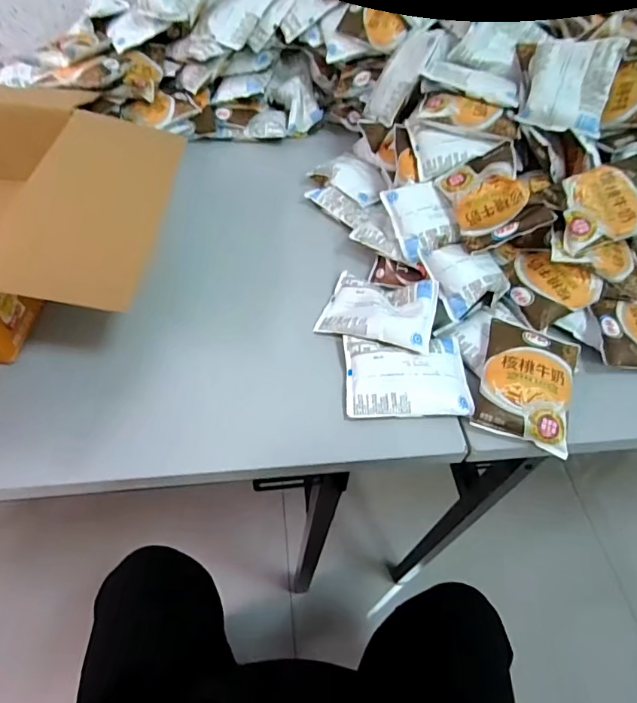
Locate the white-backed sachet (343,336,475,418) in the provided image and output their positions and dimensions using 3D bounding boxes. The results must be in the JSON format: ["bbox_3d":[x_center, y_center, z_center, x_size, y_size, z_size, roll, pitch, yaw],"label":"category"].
[{"bbox_3d":[0.094,0.023,0.484,0.127,0.022,0.094,2,52,-4],"label":"white-backed sachet"}]

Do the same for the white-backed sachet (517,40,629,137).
[{"bbox_3d":[0.300,-0.320,0.549,0.092,0.018,0.118,18,84,13],"label":"white-backed sachet"}]

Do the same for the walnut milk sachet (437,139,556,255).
[{"bbox_3d":[0.203,-0.179,0.534,0.094,0.023,0.110,-23,78,18],"label":"walnut milk sachet"}]

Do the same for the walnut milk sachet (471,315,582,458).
[{"bbox_3d":[0.219,0.031,0.478,0.092,0.019,0.126,16,65,11],"label":"walnut milk sachet"}]

